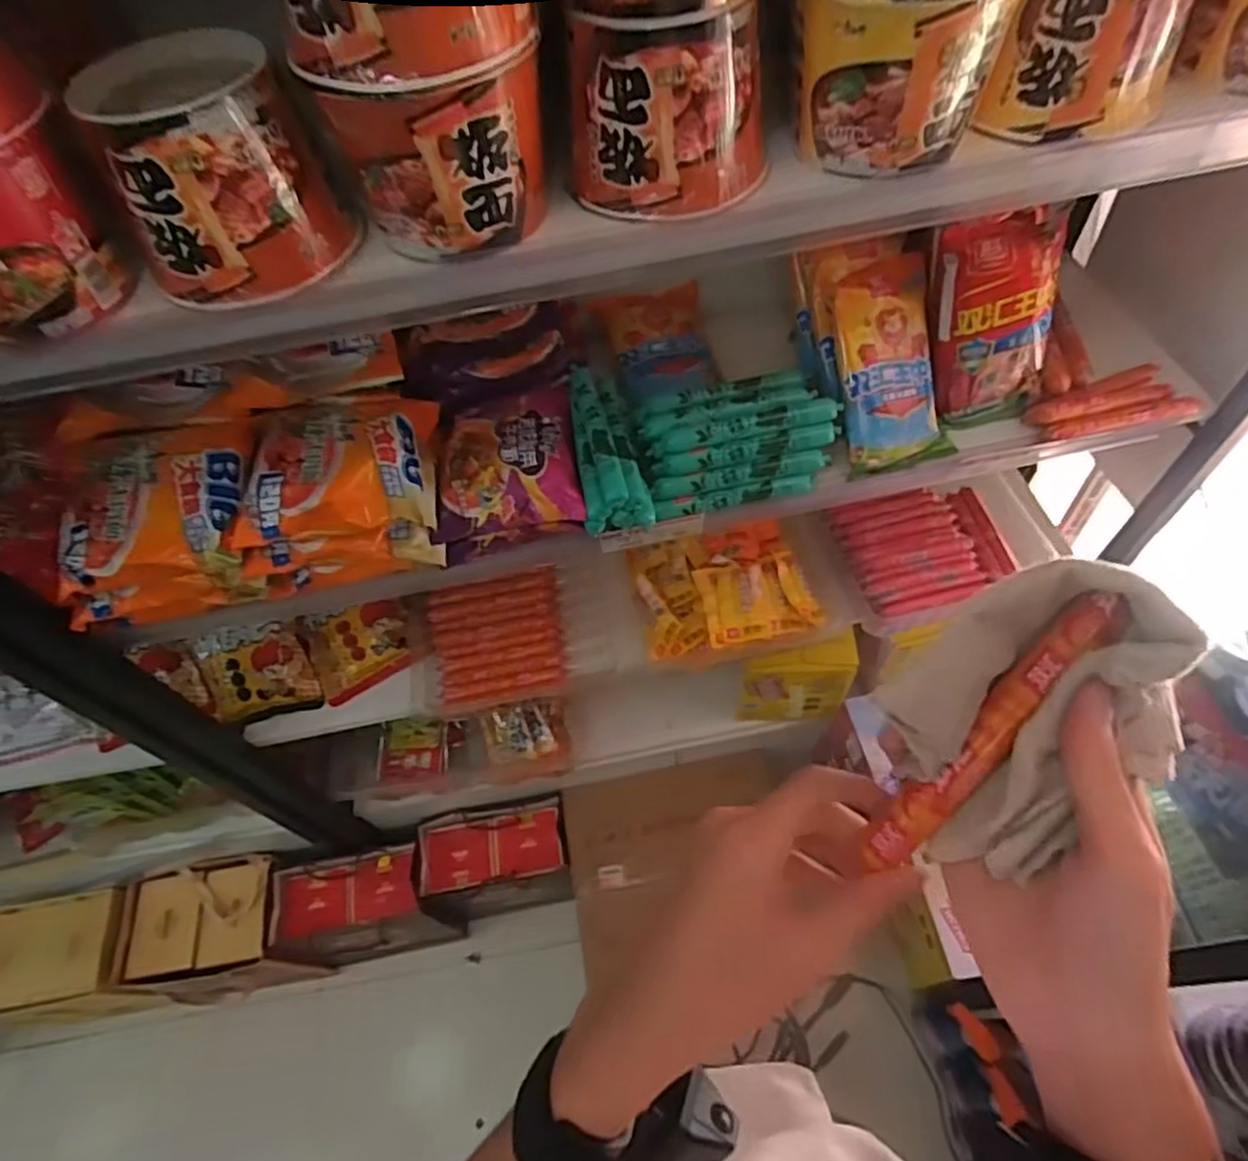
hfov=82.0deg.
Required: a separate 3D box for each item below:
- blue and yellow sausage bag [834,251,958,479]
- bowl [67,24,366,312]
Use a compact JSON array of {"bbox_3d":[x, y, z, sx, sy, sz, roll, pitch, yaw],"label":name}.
[{"bbox_3d":[0.265,-0.214,0.710,0.110,0.041,0.207,-6,95,1],"label":"blue and yellow sausage bag"},{"bbox_3d":[-0.251,-0.251,0.447,0.133,0.118,0.095,-21,58,-9],"label":"bowl"}]

